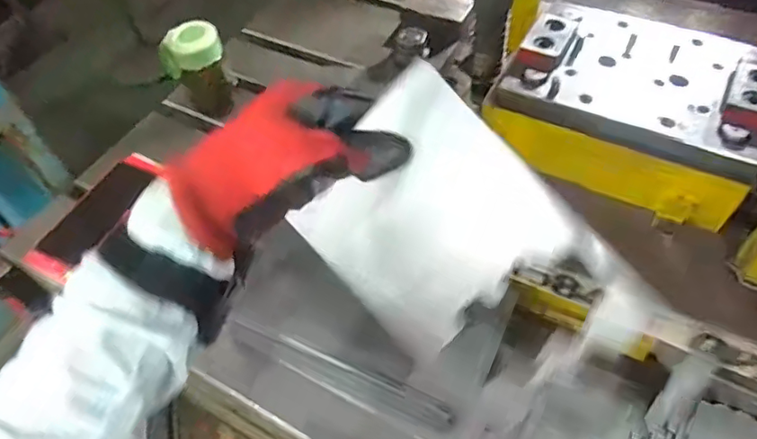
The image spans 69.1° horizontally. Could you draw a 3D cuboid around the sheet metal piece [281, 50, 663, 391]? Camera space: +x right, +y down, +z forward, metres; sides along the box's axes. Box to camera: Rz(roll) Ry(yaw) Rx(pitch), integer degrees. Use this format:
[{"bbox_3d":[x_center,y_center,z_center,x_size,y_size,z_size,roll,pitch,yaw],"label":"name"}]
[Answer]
[{"bbox_3d":[0.053,0.025,0.322,0.201,0.010,0.119,44,106,-8],"label":"sheet metal piece"}]

